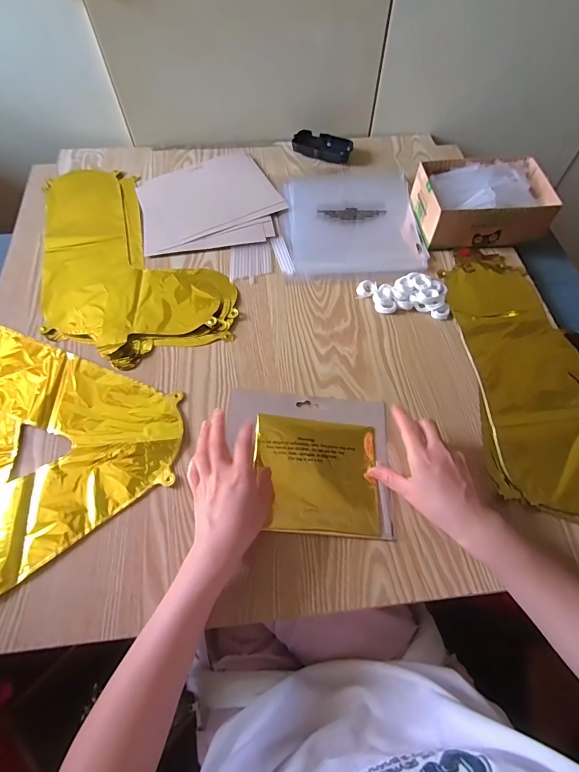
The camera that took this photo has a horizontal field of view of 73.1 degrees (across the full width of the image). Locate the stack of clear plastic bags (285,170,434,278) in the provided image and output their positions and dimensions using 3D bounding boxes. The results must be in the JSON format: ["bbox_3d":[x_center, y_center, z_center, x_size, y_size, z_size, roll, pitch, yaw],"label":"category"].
[{"bbox_3d":[0.101,-0.272,0.638,0.200,0.012,0.235,-4,62,-1],"label":"stack of clear plastic bags"}]

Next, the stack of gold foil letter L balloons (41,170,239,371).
[{"bbox_3d":[-0.247,-0.211,0.602,0.251,0.014,0.404,-17,63,-8],"label":"stack of gold foil letter L balloons"}]

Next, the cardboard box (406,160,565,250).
[{"bbox_3d":[0.296,-0.285,0.602,0.188,0.066,0.131,-2,62,0],"label":"cardboard box"}]

